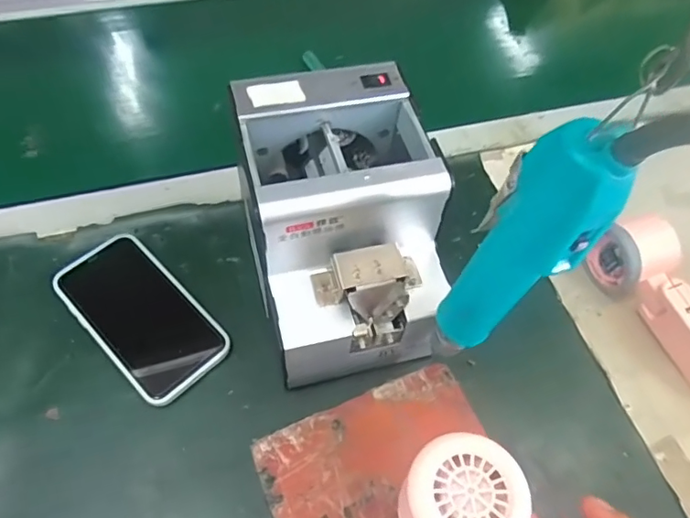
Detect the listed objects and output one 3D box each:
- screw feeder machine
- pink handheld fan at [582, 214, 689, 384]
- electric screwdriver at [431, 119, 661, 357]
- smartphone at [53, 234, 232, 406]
[{"bbox_3d":[-0.001,-0.019,0.394,0.120,0.145,0.169,-10,59,-10],"label":"screw feeder machine"},{"bbox_3d":[0.262,0.040,0.427,0.046,0.052,0.163,-19,61,-15],"label":"pink handheld fan"},{"bbox_3d":[0.086,0.001,0.265,0.046,0.171,0.036,31,60,16],"label":"electric screwdriver"},{"bbox_3d":[-0.163,0.042,0.426,0.073,0.010,0.147,-39,68,-24],"label":"smartphone"}]

